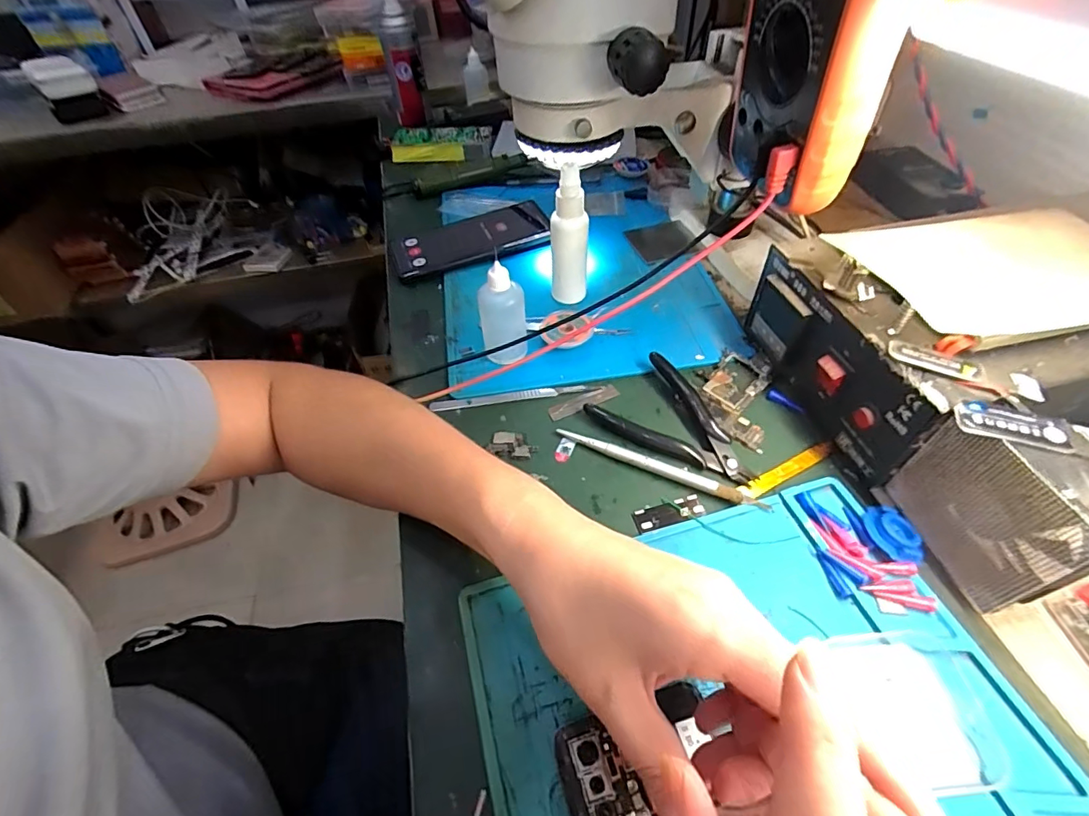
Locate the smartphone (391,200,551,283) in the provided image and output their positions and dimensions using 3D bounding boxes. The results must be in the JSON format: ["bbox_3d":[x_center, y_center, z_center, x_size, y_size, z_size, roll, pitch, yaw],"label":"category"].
[{"bbox_3d":[-0.076,-0.179,0.521,0.164,0.014,0.086,-19,53,-6],"label":"smartphone"}]

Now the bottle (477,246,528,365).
[{"bbox_3d":[-0.032,-0.070,0.380,0.034,0.081,0.029,-6,49,-2],"label":"bottle"}]

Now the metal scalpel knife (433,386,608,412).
[{"bbox_3d":[-0.021,-0.010,0.385,0.133,0.006,0.008,-8,49,-3],"label":"metal scalpel knife"}]

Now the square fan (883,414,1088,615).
[{"bbox_3d":[0.233,0.052,0.253,0.030,0.084,0.081,-12,49,-6],"label":"square fan"}]

